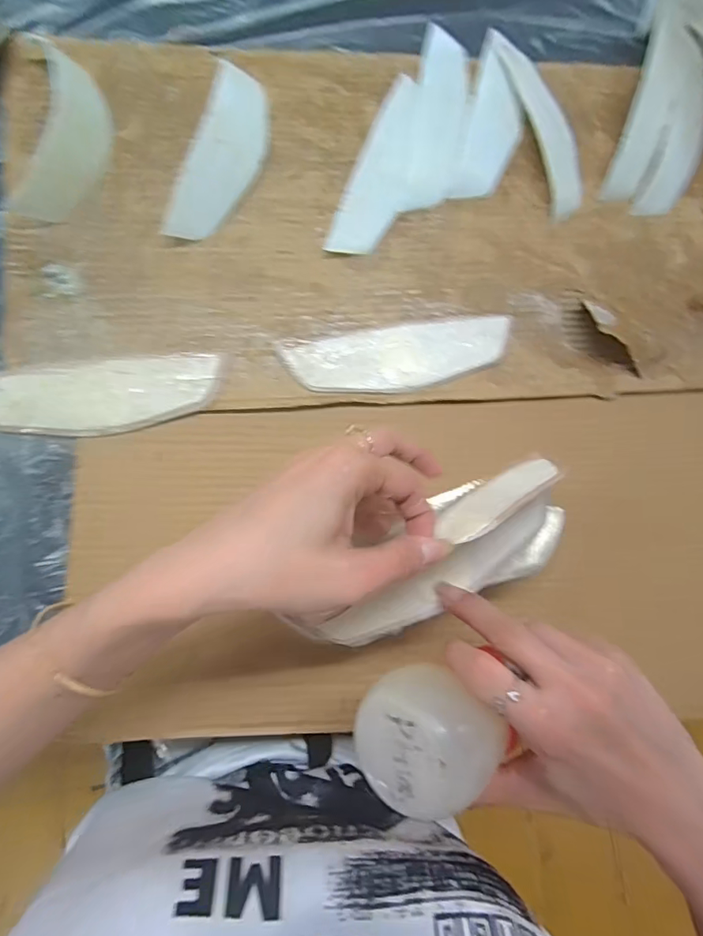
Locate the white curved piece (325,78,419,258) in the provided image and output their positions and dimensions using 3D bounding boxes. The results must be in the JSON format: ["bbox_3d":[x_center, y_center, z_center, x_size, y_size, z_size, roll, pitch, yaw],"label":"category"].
[{"bbox_3d":[0.025,-0.231,0.370,0.041,0.018,0.150,22,83,-4],"label":"white curved piece"}]

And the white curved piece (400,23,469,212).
[{"bbox_3d":[0.069,-0.277,0.378,0.038,0.013,0.153,8,84,-6],"label":"white curved piece"}]

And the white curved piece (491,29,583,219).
[{"bbox_3d":[0.160,-0.287,0.394,0.037,0.009,0.161,-18,88,-8],"label":"white curved piece"}]

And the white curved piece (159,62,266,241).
[{"bbox_3d":[-0.093,-0.229,0.350,0.044,0.035,0.138,18,83,-5],"label":"white curved piece"}]

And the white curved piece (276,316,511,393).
[{"bbox_3d":[0.038,-0.083,0.360,0.168,0.007,0.048,-10,87,-7],"label":"white curved piece"}]

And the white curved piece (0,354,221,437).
[{"bbox_3d":[-0.176,-0.049,0.332,0.164,0.009,0.049,-8,86,-7],"label":"white curved piece"}]

